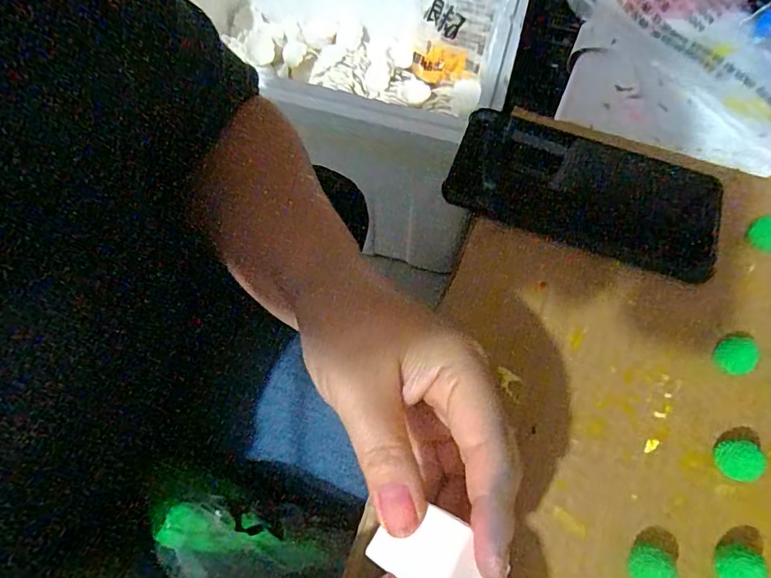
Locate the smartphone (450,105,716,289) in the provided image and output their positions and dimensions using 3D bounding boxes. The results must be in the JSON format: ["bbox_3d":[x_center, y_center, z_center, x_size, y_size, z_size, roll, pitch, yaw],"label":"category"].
[{"bbox_3d":[0.123,-0.060,0.307,0.162,0.007,0.072,19,82,6],"label":"smartphone"}]

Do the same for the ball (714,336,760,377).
[{"bbox_3d":[0.189,0.036,0.267,0.019,0.014,0.020,0,64,-1],"label":"ball"}]

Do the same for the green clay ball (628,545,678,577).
[{"bbox_3d":[0.115,0.123,0.218,0.015,0.020,0.017,14,65,6],"label":"green clay ball"}]

